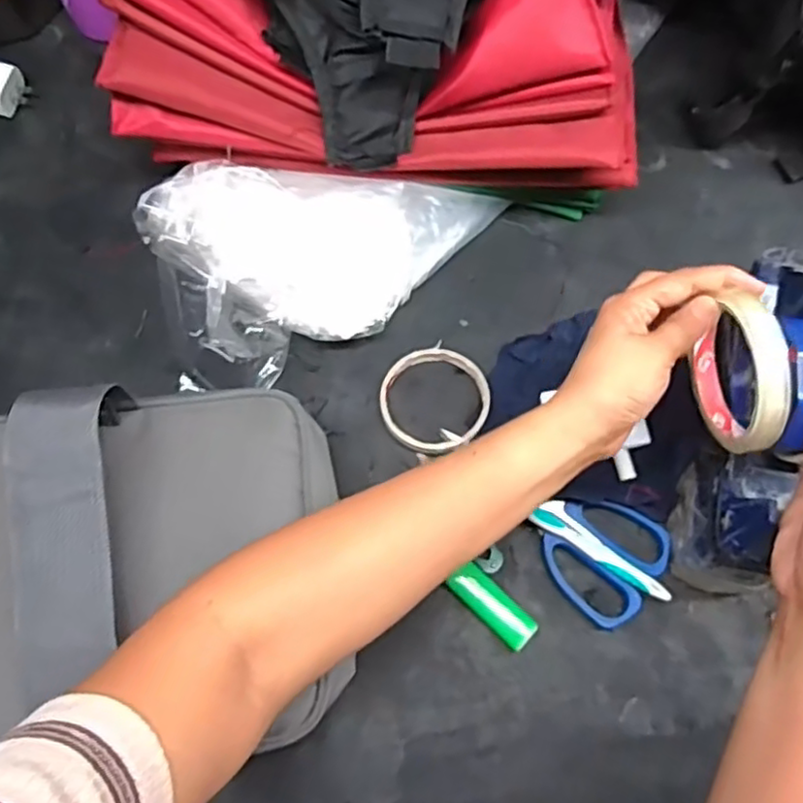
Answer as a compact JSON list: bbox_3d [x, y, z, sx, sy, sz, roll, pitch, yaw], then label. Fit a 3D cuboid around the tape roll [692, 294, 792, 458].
[{"bbox_3d":[0.187,-0.011,0.368,0.018,0.085,0.076,-9,73,-2],"label":"tape roll"}]

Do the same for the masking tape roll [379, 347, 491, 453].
[{"bbox_3d":[0.025,0.000,0.507,0.081,0.012,0.081,0,69,-1],"label":"masking tape roll"}]

